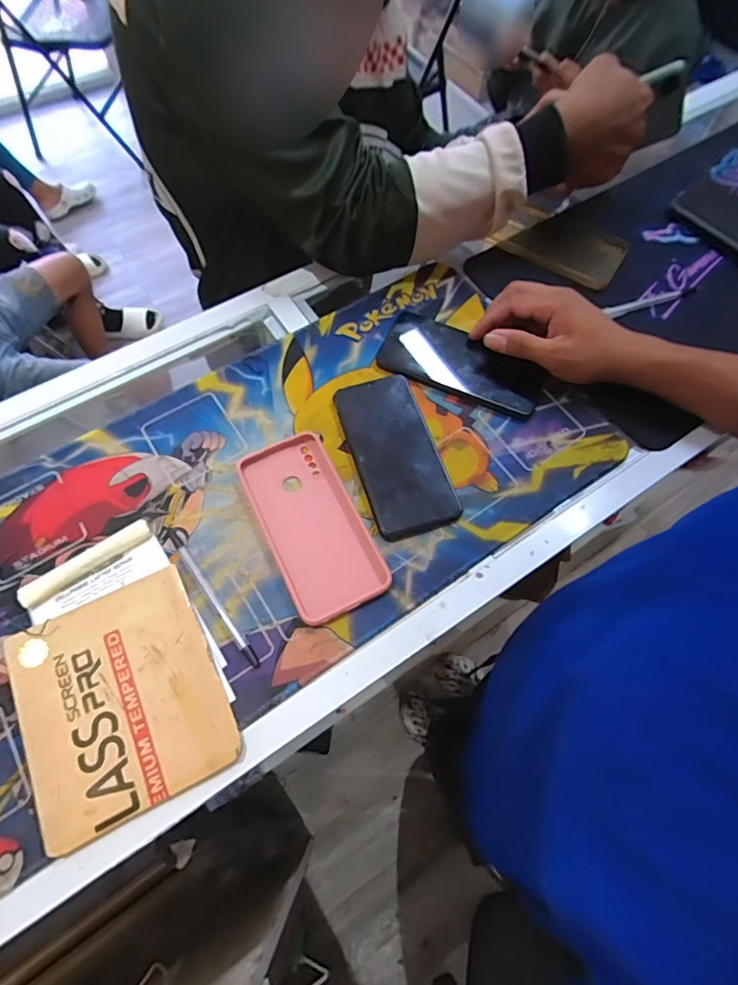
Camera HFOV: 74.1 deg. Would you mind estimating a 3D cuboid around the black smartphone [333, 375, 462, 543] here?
[{"bbox_3d":[0.024,-0.039,0.455,0.075,0.016,0.161,-16,67,-8],"label":"black smartphone"}]

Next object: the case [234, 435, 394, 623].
[{"bbox_3d":[-0.051,0.024,0.426,0.083,0.020,0.167,-25,63,-10],"label":"case"}]

